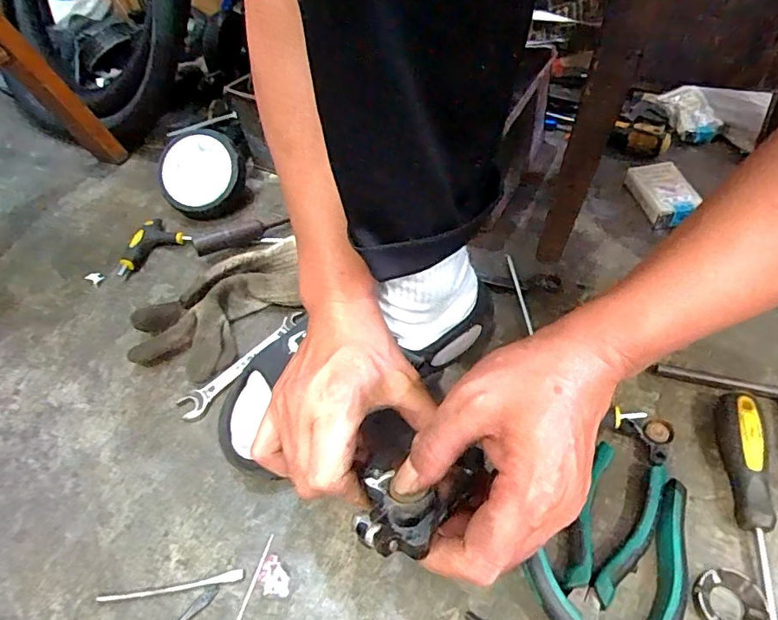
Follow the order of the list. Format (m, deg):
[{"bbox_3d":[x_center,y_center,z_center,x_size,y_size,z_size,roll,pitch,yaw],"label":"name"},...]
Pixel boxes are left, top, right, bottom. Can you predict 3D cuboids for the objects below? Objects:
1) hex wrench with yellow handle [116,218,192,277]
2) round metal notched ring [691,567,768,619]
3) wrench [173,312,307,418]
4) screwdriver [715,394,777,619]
[{"bbox_3d":[-0.292,-0.079,0.606,0.086,0.024,0.052,-34,55,-20],"label":"hex wrench with yellow handle"},{"bbox_3d":[0.223,0.191,0.329,0.040,0.010,0.041,-3,51,4],"label":"round metal notched ring"},{"bbox_3d":[-0.141,0.050,0.495,0.025,0.005,0.146,34,62,29],"label":"wrench"},{"bbox_3d":[0.251,0.156,0.338,0.024,0.032,0.225,9,53,13],"label":"screwdriver"}]

